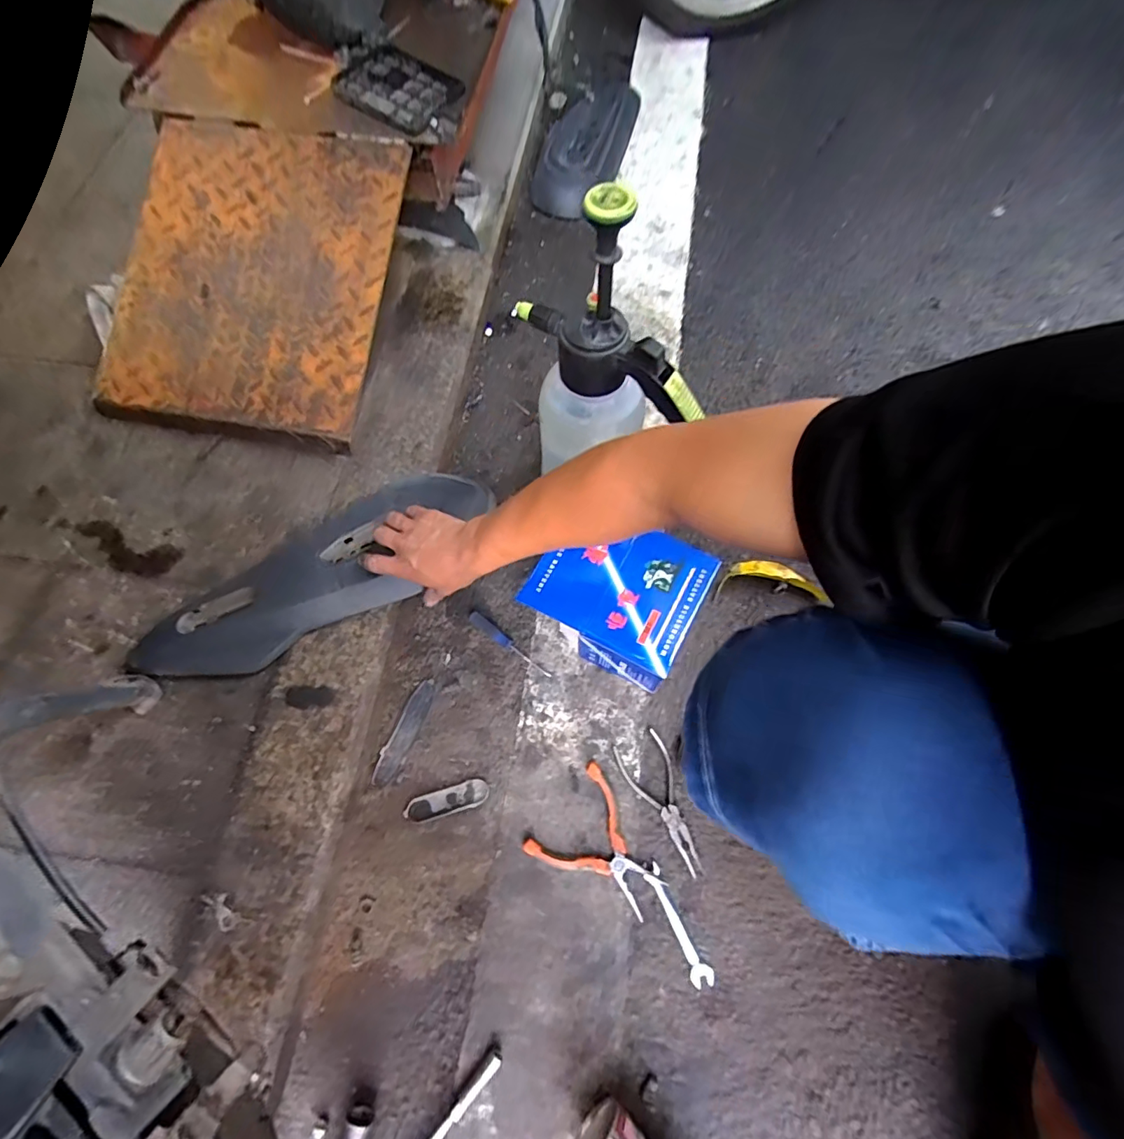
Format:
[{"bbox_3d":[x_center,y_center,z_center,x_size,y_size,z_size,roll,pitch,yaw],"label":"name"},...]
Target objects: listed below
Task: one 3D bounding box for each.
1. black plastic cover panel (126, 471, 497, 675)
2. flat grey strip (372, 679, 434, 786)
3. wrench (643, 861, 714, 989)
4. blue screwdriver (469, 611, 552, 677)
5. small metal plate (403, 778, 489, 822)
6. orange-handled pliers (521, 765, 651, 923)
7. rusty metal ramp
[{"bbox_3d":[-0.277,0.012,0.634,0.430,0.048,0.155,-35,76,-15],"label":"black plastic cover panel"},{"bbox_3d":[-0.188,0.194,0.627,0.028,0.006,0.126,19,69,8],"label":"flat grey strip"},{"bbox_3d":[0.121,0.374,0.551,0.022,0.013,0.116,-26,70,-9],"label":"wrench"},{"bbox_3d":[-0.066,0.094,0.663,0.127,0.014,0.016,35,73,14],"label":"blue screwdriver"},{"bbox_3d":[-0.132,0.266,0.600,0.095,0.004,0.030,-15,68,-5],"label":"small metal plate"},{"bbox_3d":[0.046,0.289,0.580,0.138,0.015,0.114,27,72,7],"label":"orange-handled pliers"},{"bbox_3d":[-0.424,-0.416,0.733,0.363,0.138,0.457,9,70,1],"label":"rusty metal ramp"}]

